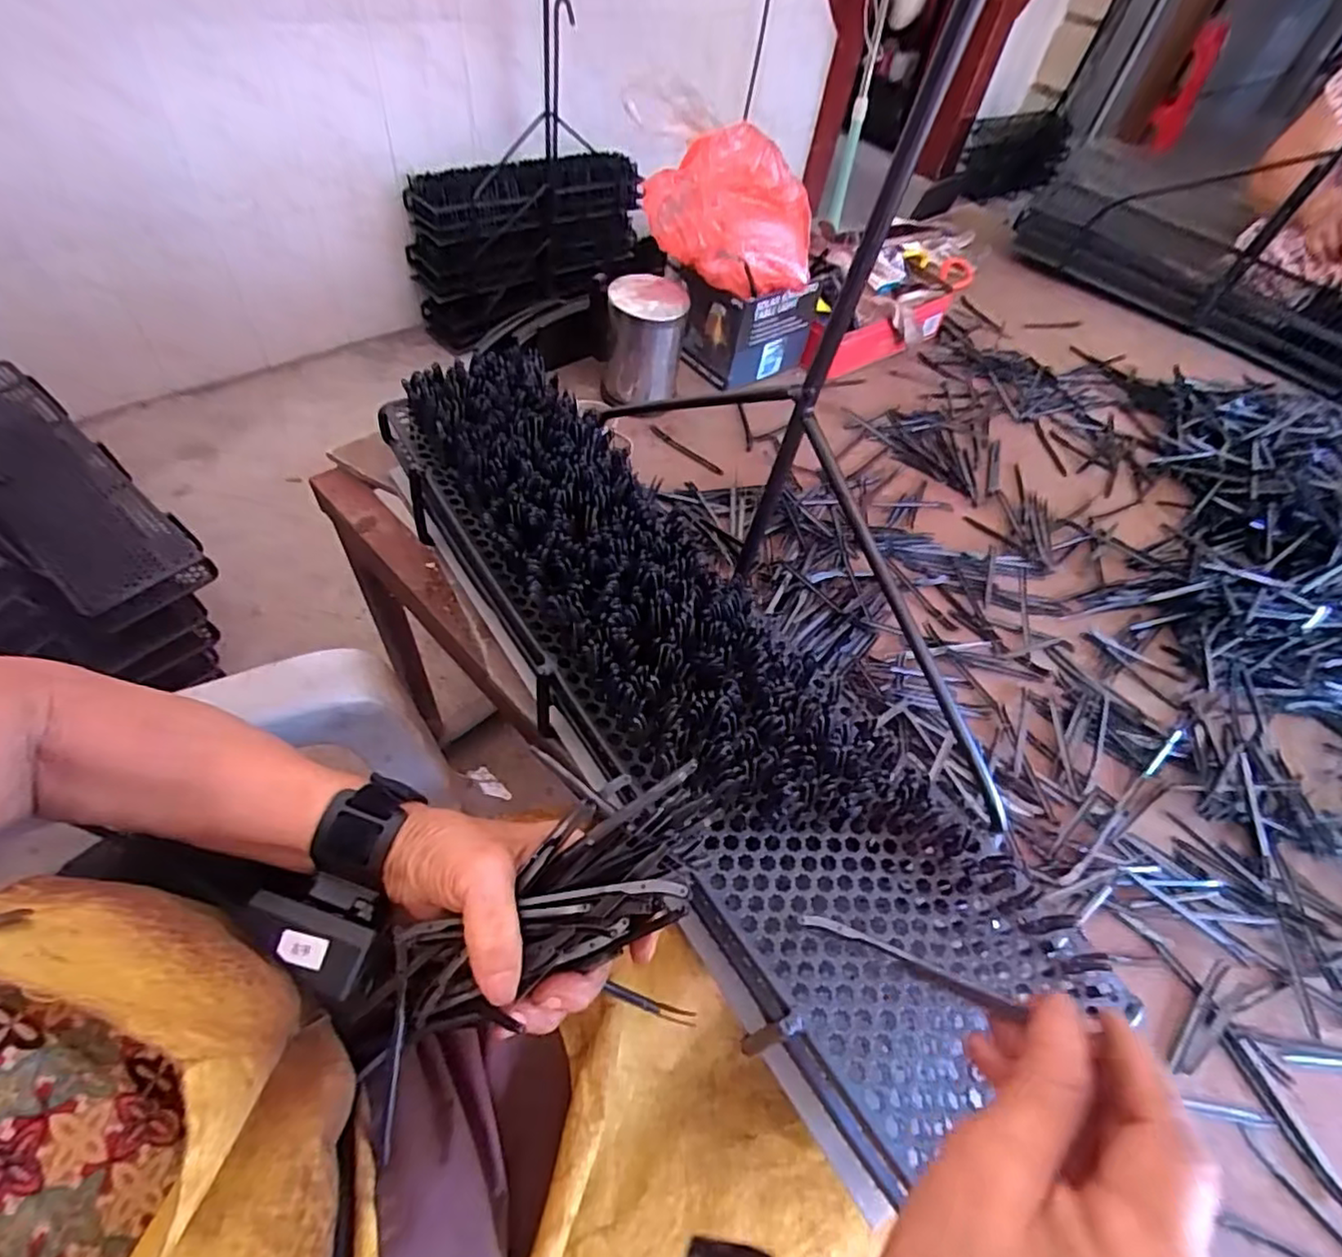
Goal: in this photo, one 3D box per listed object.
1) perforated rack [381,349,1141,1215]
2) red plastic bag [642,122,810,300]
[{"bbox_3d":[-0.014,0.009,0.416,0.163,0.091,0.555,-27,61,-25],"label":"perforated rack"},{"bbox_3d":[0.076,-0.425,0.657,0.180,0.113,0.117,-35,65,-29],"label":"red plastic bag"}]

